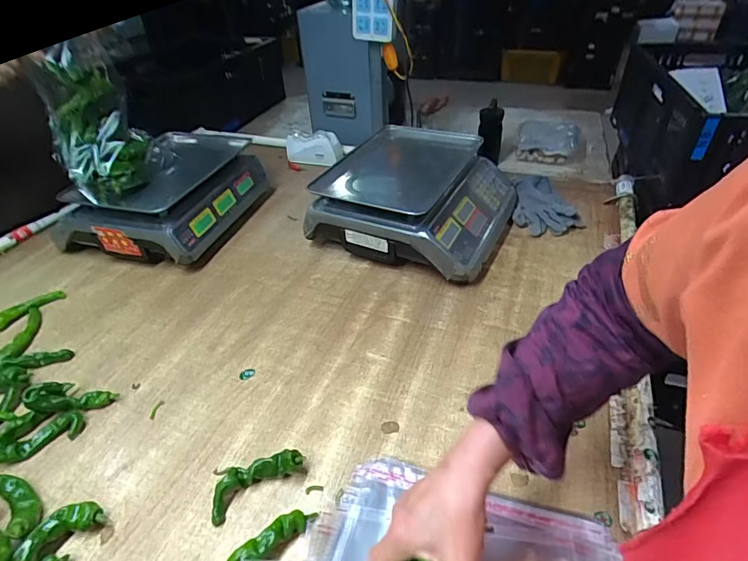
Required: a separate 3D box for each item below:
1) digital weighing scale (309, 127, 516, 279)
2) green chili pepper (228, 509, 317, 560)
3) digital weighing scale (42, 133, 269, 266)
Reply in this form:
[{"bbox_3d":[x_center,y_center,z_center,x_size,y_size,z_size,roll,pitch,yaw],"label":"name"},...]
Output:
[{"bbox_3d":[0.088,-0.166,0.877,0.331,0.133,0.350,16,44,22],"label":"digital weighing scale"},{"bbox_3d":[-0.116,0.275,0.421,0.044,0.037,0.135,14,41,23],"label":"green chili pepper"},{"bbox_3d":[-0.440,-0.183,0.940,0.323,0.137,0.350,7,39,15],"label":"digital weighing scale"}]

